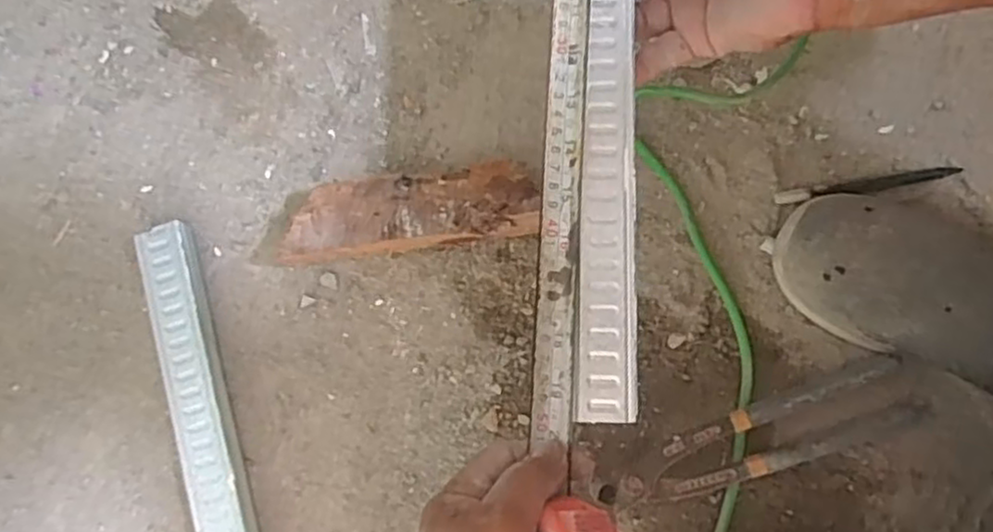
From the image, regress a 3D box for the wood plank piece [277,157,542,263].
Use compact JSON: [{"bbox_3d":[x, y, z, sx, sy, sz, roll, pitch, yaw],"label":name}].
[{"bbox_3d":[-0.059,-0.036,0.521,0.190,0.042,0.060,-11,79,-1],"label":"wood plank piece"}]

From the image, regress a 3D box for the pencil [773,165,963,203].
[{"bbox_3d":[0.267,-0.059,0.525,0.132,0.011,0.012,-10,78,0],"label":"pencil"}]

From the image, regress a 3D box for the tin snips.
[{"bbox_3d":[0.182,0.117,0.493,0.210,0.022,0.050,-22,79,-3],"label":"tin snips"}]

